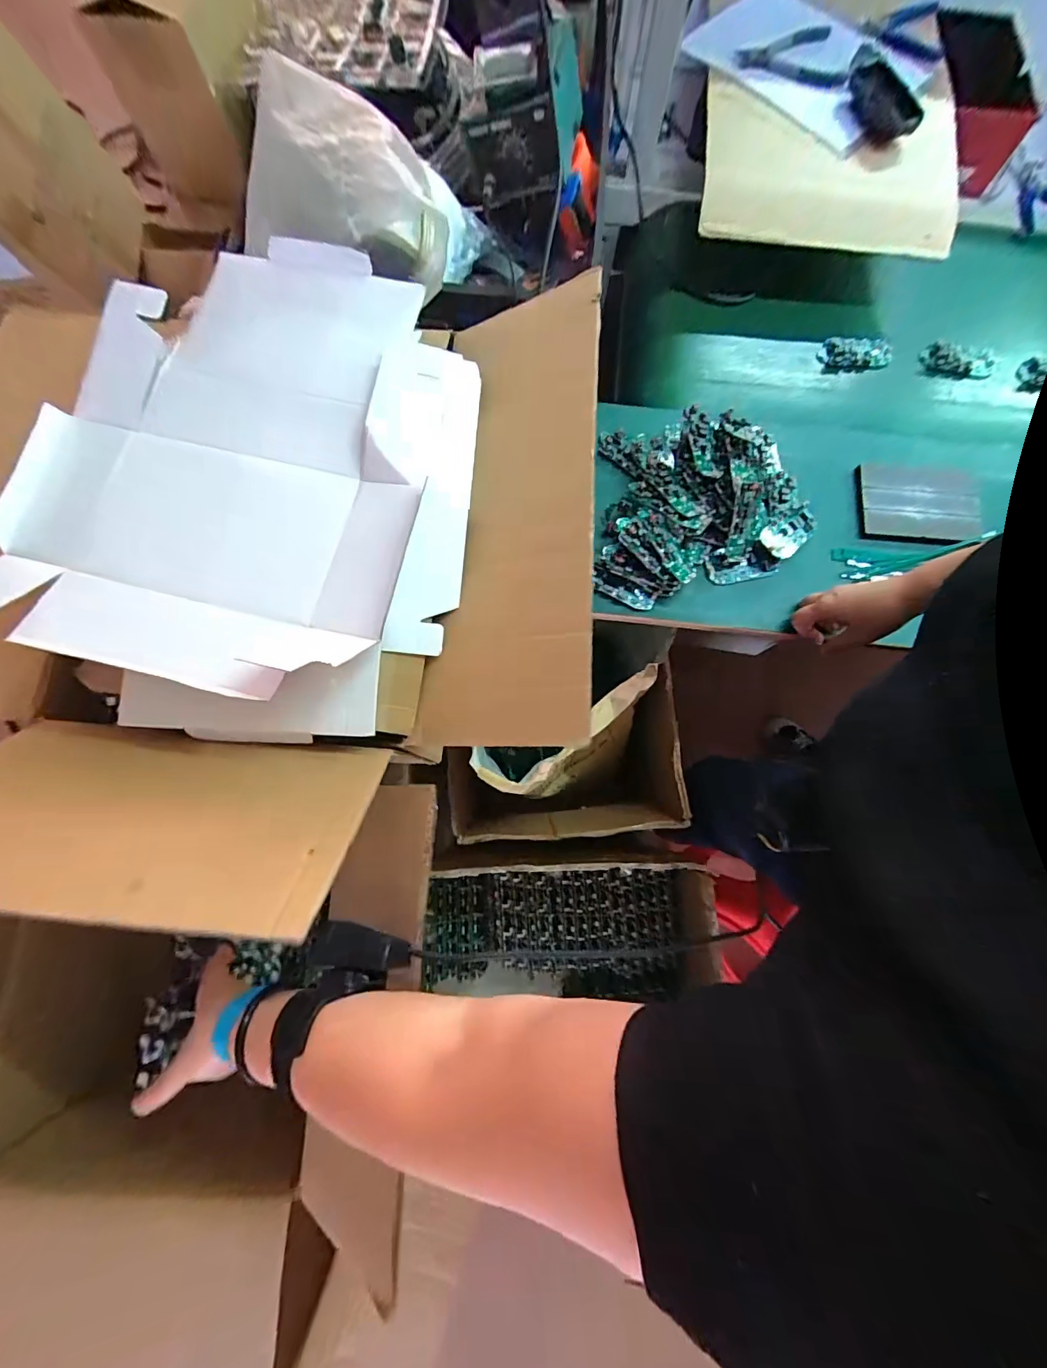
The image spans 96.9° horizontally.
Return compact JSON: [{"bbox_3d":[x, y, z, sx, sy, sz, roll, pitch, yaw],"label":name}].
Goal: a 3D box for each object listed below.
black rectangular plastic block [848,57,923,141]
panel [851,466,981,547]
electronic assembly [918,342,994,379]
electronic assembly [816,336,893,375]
[{"bbox_3d":[0.478,-0.773,0.615,0.047,0.031,0.112,-23,78,-5],"label":"black rectangular plastic block"},{"bbox_3d":[0.502,-0.234,0.595,0.151,0.016,0.113,8,77,2],"label":"panel"},{"bbox_3d":[0.610,-0.453,0.654,0.096,0.017,0.039,14,78,3],"label":"electronic assembly"},{"bbox_3d":[0.471,-0.472,0.663,0.104,0.019,0.047,0,77,0],"label":"electronic assembly"}]

